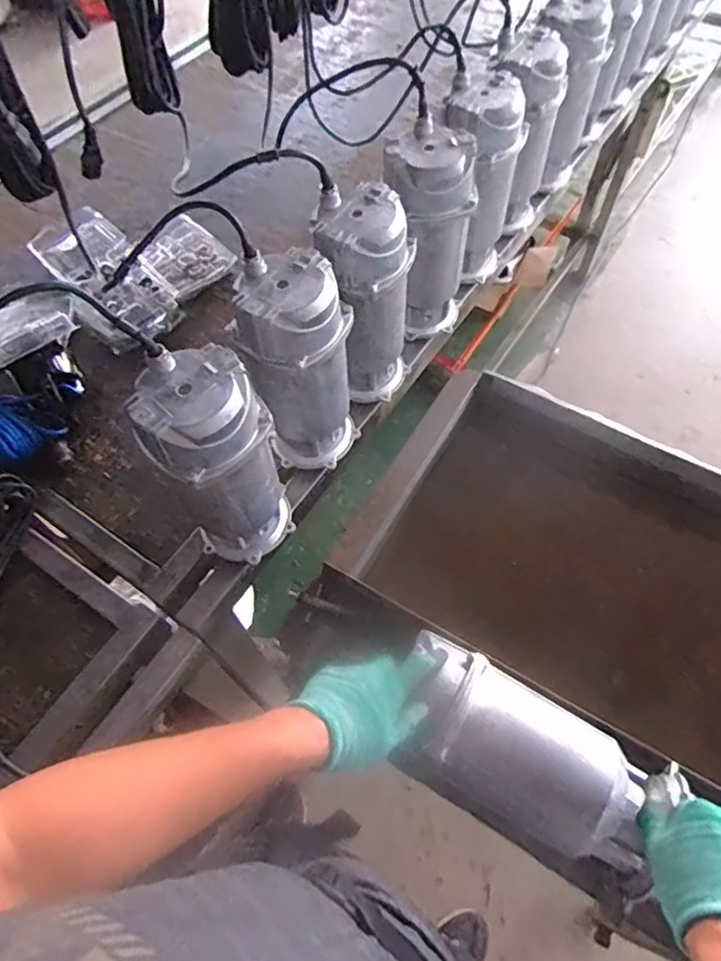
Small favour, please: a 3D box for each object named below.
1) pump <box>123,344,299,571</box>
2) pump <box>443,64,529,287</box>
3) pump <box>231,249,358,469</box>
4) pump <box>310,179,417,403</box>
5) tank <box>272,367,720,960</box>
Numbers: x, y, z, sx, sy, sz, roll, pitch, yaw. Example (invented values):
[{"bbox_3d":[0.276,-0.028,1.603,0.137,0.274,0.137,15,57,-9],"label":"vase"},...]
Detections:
[{"bbox_3d":[-0.161,-0.014,0.698,0.126,0.292,0.113,-22,62,-11],"label":"pump"},{"bbox_3d":[0.197,-0.480,0.966,0.121,0.292,0.121,-33,65,-16],"label":"pump"},{"bbox_3d":[-0.078,-0.139,0.770,0.136,0.294,0.126,-8,60,-3],"label":"pump"},{"bbox_3d":[0.008,-0.238,0.823,0.125,0.289,0.125,0,60,2],"label":"pump"},{"bbox_3d":[0.354,0.209,0.819,0.742,0.207,0.592,30,65,17],"label":"tank"}]

